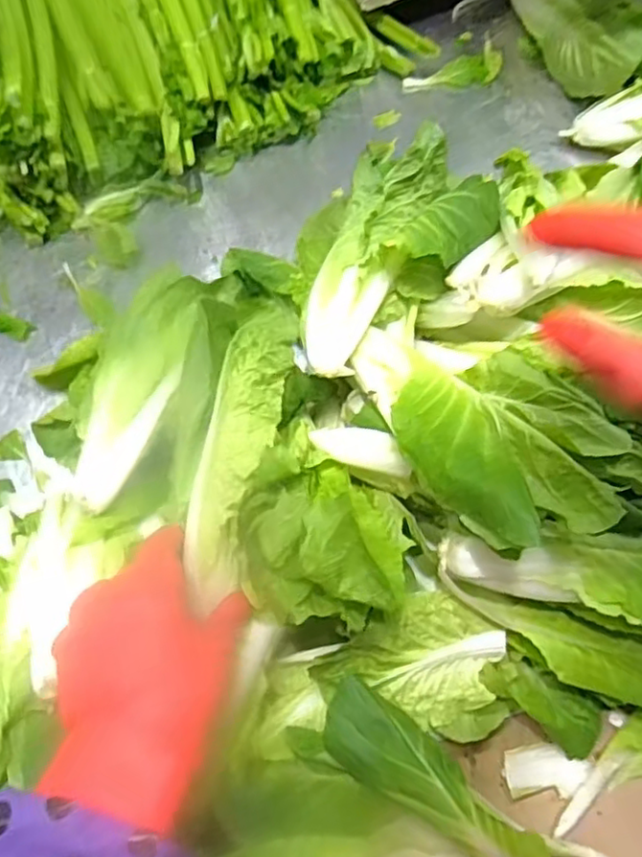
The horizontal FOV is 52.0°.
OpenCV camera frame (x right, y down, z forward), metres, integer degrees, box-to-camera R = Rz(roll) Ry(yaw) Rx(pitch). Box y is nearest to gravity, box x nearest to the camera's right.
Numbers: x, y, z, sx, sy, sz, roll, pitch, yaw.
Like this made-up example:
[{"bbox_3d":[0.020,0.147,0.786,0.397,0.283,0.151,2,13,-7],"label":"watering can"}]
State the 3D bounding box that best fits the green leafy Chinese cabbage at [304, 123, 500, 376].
[{"bbox_3d":[0.055,-0.110,0.451,0.098,0.058,0.180,19,72,9],"label":"green leafy Chinese cabbage"}]

